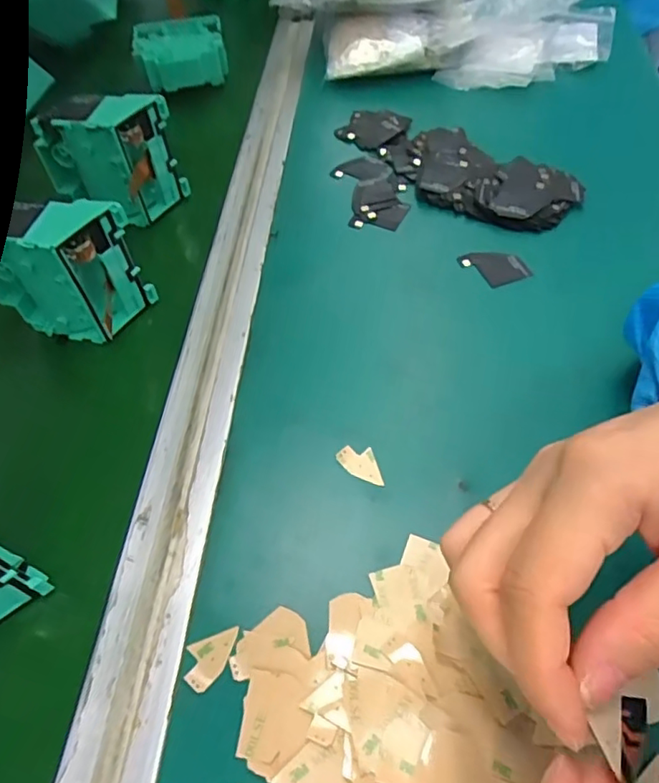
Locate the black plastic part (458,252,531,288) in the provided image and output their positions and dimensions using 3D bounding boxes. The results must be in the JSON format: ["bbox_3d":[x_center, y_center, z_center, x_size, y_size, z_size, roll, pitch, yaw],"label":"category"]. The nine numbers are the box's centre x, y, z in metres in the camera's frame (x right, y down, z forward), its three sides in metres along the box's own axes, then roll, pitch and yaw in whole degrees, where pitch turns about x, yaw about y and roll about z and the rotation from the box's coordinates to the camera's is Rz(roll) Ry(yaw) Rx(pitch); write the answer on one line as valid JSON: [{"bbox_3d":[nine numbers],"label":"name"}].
[{"bbox_3d":[0.102,-0.078,0.347,0.037,0.004,0.030,-18,56,-7],"label":"black plastic part"}]

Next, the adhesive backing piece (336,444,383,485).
[{"bbox_3d":[0.016,0.035,0.276,0.025,0.004,0.016,21,62,11],"label":"adhesive backing piece"}]

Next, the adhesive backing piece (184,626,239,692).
[{"bbox_3d":[-0.050,0.107,0.227,0.017,0.004,0.026,13,58,14],"label":"adhesive backing piece"}]

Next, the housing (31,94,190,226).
[{"bbox_3d":[-0.147,-0.155,0.375,0.081,0.076,0.035,4,56,8],"label":"housing"}]

